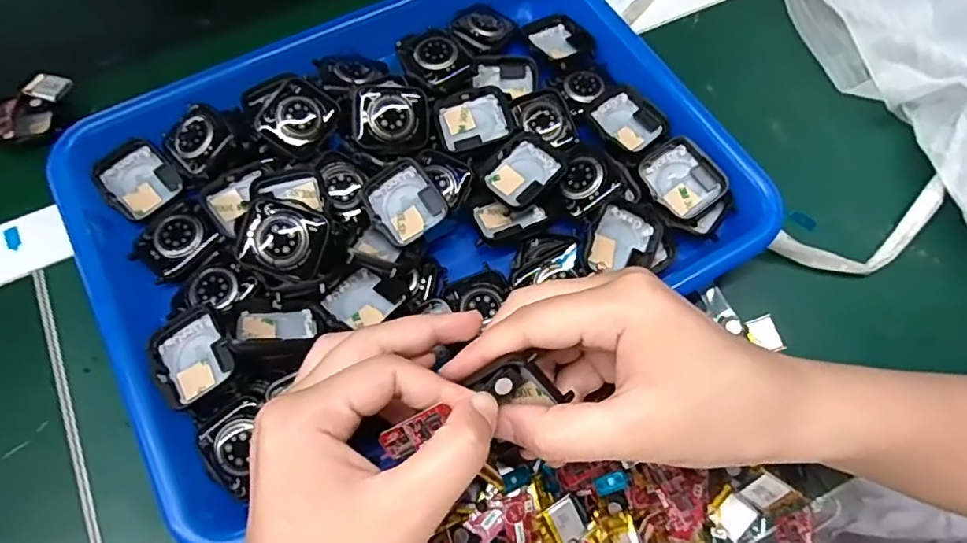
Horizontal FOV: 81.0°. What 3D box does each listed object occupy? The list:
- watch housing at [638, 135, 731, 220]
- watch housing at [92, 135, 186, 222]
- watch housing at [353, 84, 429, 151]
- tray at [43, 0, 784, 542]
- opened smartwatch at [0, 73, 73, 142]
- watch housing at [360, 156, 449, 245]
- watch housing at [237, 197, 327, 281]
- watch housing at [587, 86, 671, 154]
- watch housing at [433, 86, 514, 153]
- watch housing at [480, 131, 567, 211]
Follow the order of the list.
[{"bbox_3d":[0.108,-0.051,0.309,0.036,0.012,0.042,-31,70,-13],"label":"watch housing"},{"bbox_3d":[-0.191,-0.051,0.312,0.039,0.011,0.039,44,71,1],"label":"watch housing"},{"bbox_3d":[-0.050,-0.084,0.308,0.040,0.007,0.035,-2,87,-13],"label":"watch housing"},{"bbox_3d":[-0.038,-0.043,0.312,0.325,0.052,0.243,-28,69,-12],"label":"tray"},{"bbox_3d":[-0.284,-0.101,0.356,0.032,0.020,0.055,28,69,12],"label":"opened smartwatch"},{"bbox_3d":[-0.042,-0.037,0.297,0.035,0.014,0.037,-29,69,-12],"label":"watch housing"},{"bbox_3d":[-0.094,-0.015,0.266,0.037,0.006,0.036,13,90,-1],"label":"watch housing"},{"bbox_3d":[0.083,-0.086,0.325,0.042,0.011,0.036,42,72,16],"label":"watch housing"},{"bbox_3d":[-0.005,-0.087,0.322,0.041,0.010,0.033,-14,67,-7],"label":"watch housing"},{"bbox_3d":[0.021,-0.056,0.310,0.040,0.010,0.035,-34,71,-14],"label":"watch housing"}]

